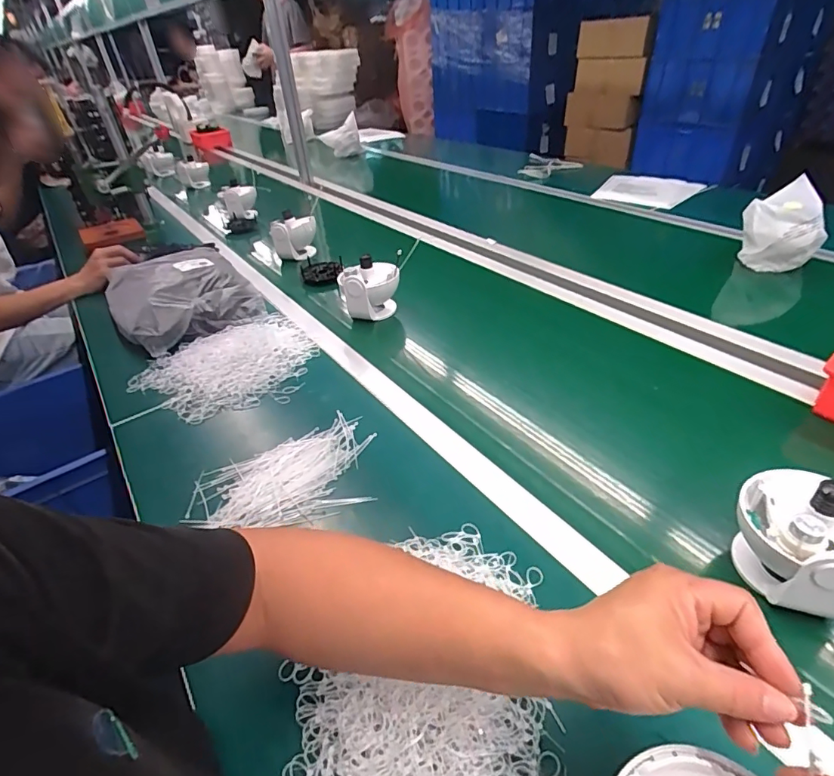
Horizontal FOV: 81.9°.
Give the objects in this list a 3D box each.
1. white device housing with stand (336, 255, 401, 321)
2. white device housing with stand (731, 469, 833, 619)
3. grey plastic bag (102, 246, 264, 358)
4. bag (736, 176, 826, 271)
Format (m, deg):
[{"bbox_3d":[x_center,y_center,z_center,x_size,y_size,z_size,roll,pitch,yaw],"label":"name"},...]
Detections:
[{"bbox_3d":[-0.090,-0.188,0.944,0.114,0.111,0.086,-14,38,-10],"label":"white device housing with stand"},{"bbox_3d":[0.354,0.134,0.431,0.111,0.102,0.106,21,44,30],"label":"white device housing with stand"},{"bbox_3d":[-0.483,-0.194,0.984,0.252,0.093,0.303,-25,41,-24],"label":"grey plastic bag"},{"bbox_3d":[0.736,-0.321,0.967,0.133,0.144,0.150,23,45,32],"label":"bag"}]

